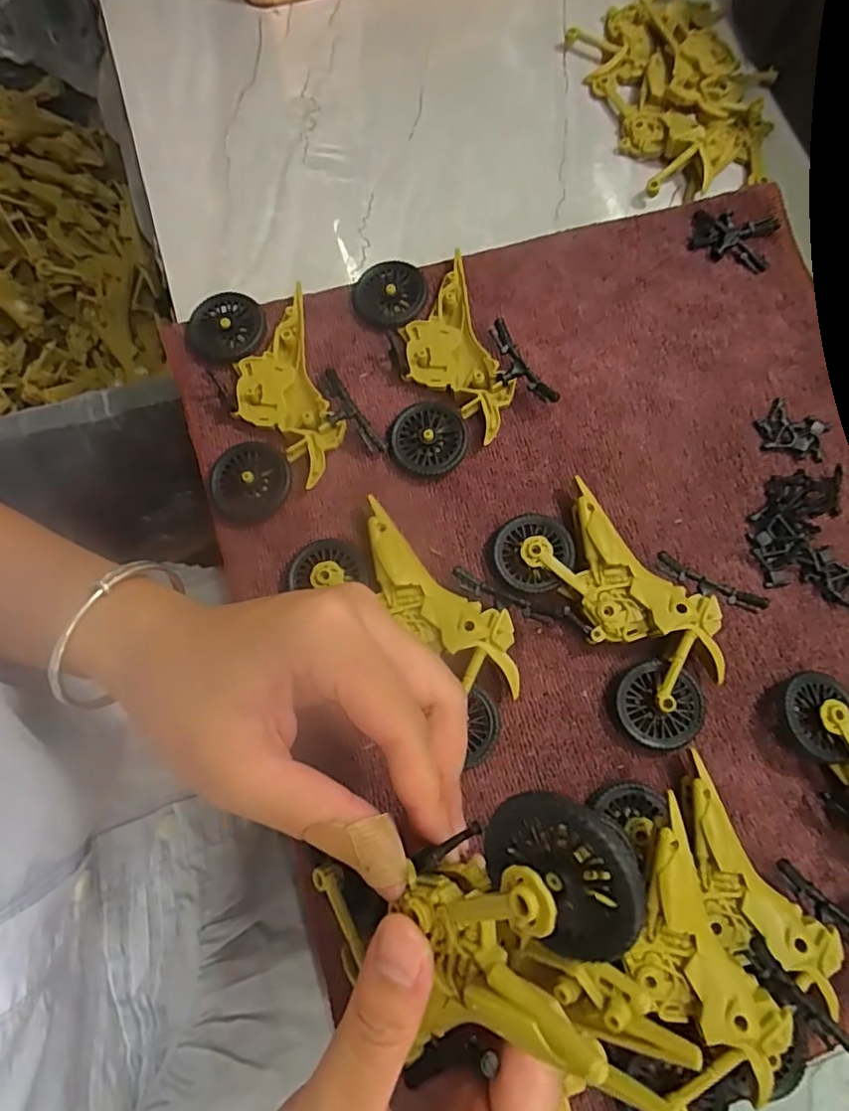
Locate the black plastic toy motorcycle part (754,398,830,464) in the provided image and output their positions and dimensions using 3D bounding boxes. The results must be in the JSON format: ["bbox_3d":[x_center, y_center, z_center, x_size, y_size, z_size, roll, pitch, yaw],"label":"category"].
[{"bbox_3d":[0.183,-0.062,0.291,0.033,0.004,0.027,17,77,4],"label":"black plastic toy motorcycle part"}]

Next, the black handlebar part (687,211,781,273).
[{"bbox_3d":[0.167,-0.172,0.317,0.044,0.006,0.029,14,77,3],"label":"black handlebar part"}]

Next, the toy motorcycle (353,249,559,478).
[{"bbox_3d":[0.007,-0.101,0.291,0.075,0.018,0.114,-22,77,-6],"label":"toy motorcycle"}]

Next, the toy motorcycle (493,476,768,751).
[{"bbox_3d":[0.084,0.022,0.260,0.113,0.021,0.076,37,79,8],"label":"toy motorcycle"}]

